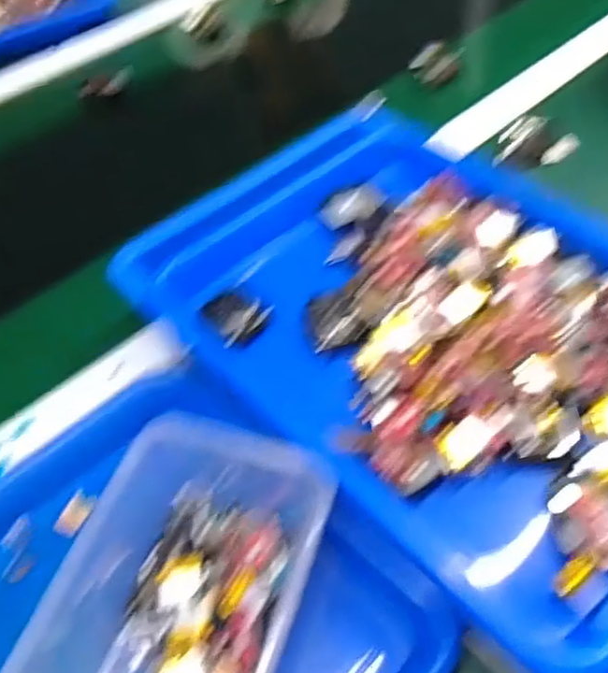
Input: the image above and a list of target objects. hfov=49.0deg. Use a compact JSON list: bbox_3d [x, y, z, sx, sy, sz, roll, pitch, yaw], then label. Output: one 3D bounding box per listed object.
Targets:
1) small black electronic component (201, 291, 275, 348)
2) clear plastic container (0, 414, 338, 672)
[{"bbox_3d":[-0.045,-0.011,0.429,0.041,0.011,0.035,19,57,20],"label":"small black electronic component"},{"bbox_3d":[-0.067,0.124,0.334,0.130,0.051,0.176,12,55,15],"label":"clear plastic container"}]

